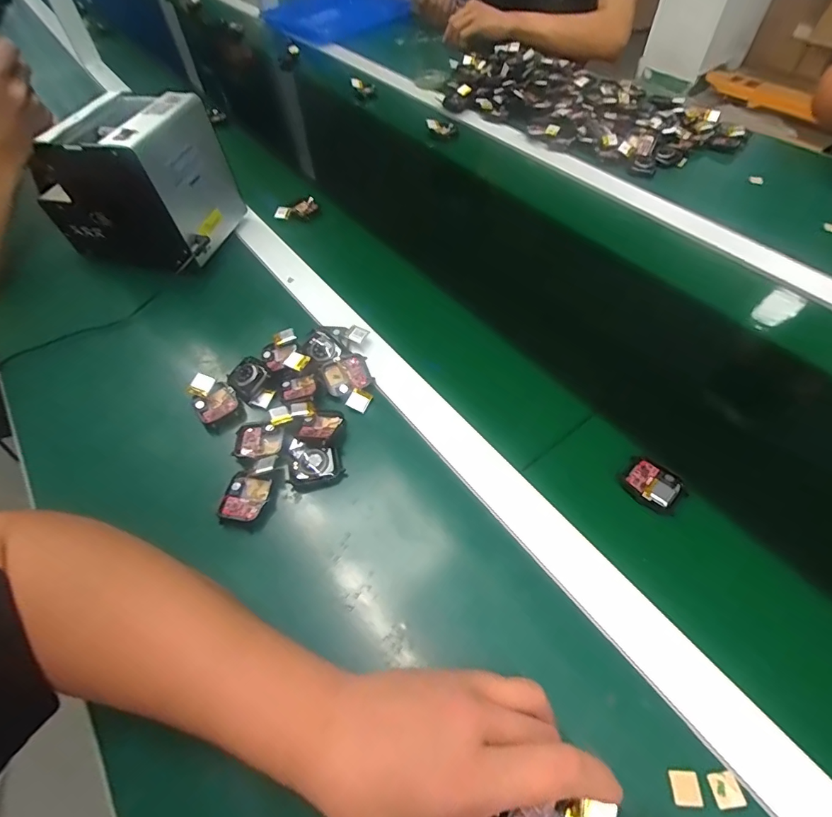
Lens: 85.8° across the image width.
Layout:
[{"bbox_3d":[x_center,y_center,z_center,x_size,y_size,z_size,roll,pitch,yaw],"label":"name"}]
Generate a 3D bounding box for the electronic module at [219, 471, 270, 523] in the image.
[{"bbox_3d":[-0.138,0.073,0.364,0.035,0.012,0.040,10,56,11],"label":"electronic module"}]

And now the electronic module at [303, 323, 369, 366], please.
[{"bbox_3d":[-0.081,-0.067,0.446,0.042,0.020,0.059,28,61,22],"label":"electronic module"}]

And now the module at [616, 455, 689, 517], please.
[{"bbox_3d":[0.191,0.061,0.362,0.038,0.007,0.047,-40,62,-21],"label":"module"}]

